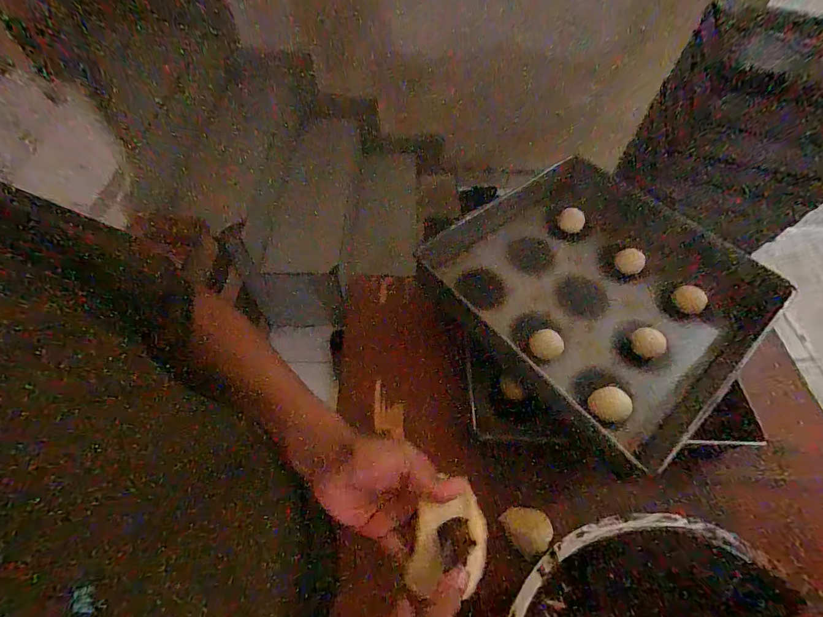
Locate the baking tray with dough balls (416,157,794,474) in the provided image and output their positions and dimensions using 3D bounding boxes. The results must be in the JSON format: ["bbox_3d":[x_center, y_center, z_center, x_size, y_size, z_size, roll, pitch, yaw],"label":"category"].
[{"bbox_3d":[0.295,-0.034,0.582,0.391,0.079,0.445,-41,74,-16],"label":"baking tray with dough balls"}]

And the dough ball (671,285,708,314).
[{"bbox_3d":[0.456,-0.013,0.594,0.040,0.032,0.046,-26,62,-18],"label":"dough ball"}]

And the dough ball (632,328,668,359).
[{"bbox_3d":[0.360,0.053,0.550,0.036,0.031,0.044,-26,62,-18],"label":"dough ball"}]

